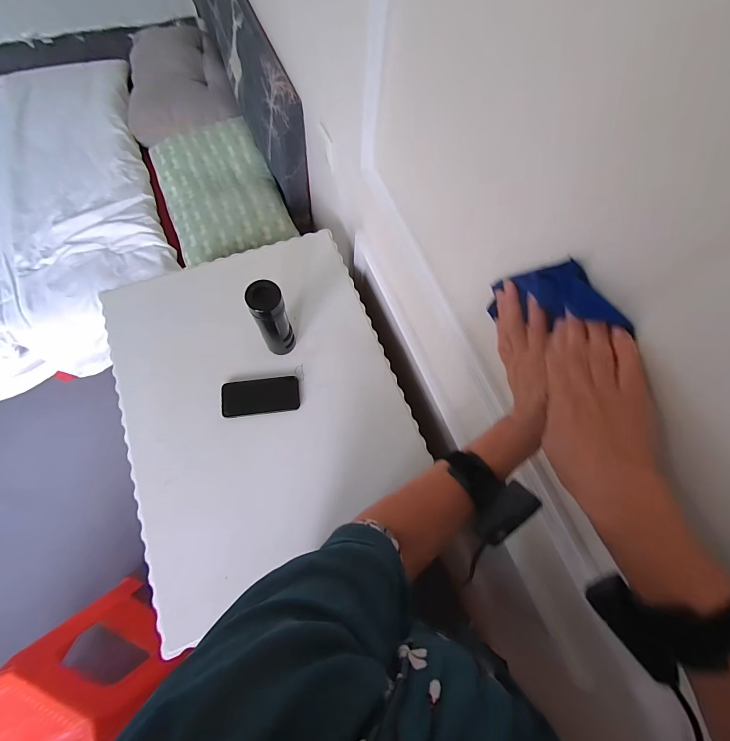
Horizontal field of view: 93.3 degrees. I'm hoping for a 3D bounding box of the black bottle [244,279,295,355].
[{"bbox_3d":[-0.188,-0.096,0.713,0.069,0.225,0.066,-18,75,-12],"label":"black bottle"}]

